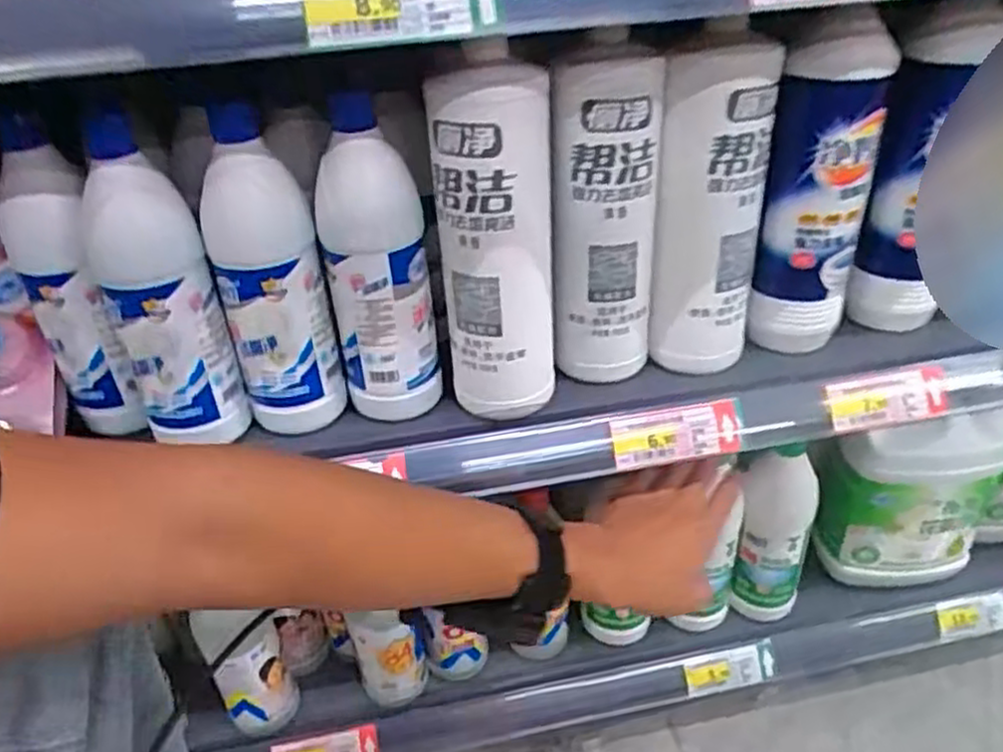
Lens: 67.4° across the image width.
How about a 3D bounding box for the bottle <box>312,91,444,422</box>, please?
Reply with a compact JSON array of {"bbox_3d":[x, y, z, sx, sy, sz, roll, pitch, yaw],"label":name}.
[{"bbox_3d":[-0.082,-0.073,0.494,0.066,0.206,0.062,-9,37,-8],"label":"bottle"}]

